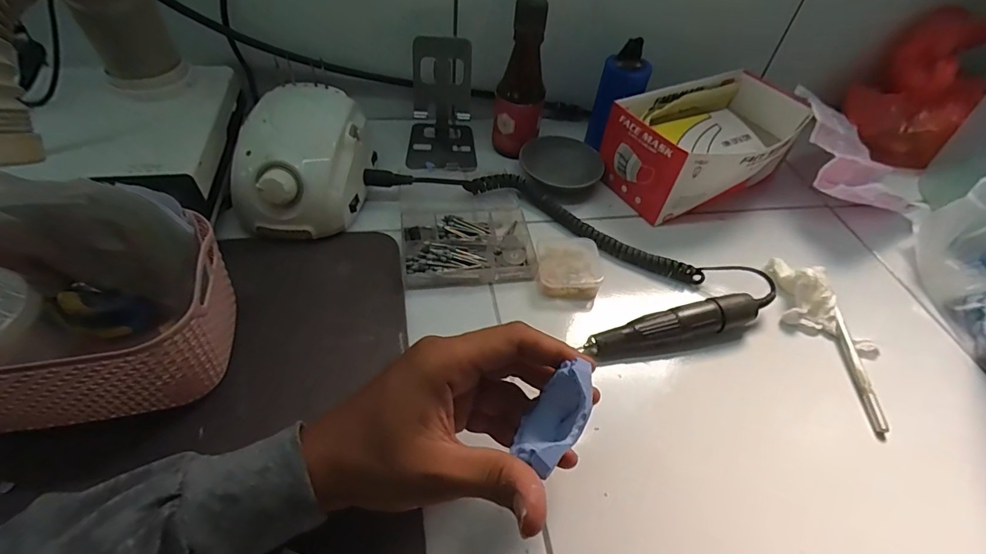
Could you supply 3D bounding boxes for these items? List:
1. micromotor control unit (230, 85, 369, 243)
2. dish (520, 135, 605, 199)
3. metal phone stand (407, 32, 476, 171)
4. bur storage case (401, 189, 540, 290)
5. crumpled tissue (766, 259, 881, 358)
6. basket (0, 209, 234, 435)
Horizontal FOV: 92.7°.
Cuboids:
[{"bbox_3d":[-0.174,-0.105,0.438,0.103,0.082,0.138,7,48,0],"label":"micromotor control unit"},{"bbox_3d":[0.072,-0.122,0.512,0.086,0.025,0.072,-18,53,-20],"label":"dish"},{"bbox_3d":[-0.055,-0.184,0.500,0.065,0.110,0.082,3,49,-4],"label":"metal phone stand"},{"bbox_3d":[-0.025,-0.042,0.443,0.118,0.016,0.114,-5,50,-10],"label":"bur storage case"},{"bbox_3d":[0.284,0.024,0.411,0.048,0.036,0.109,-20,54,-22],"label":"crumpled tissue"},{"bbox_3d":[-0.265,0.030,0.296,0.177,0.096,0.110,-4,49,-10],"label":"basket"}]

